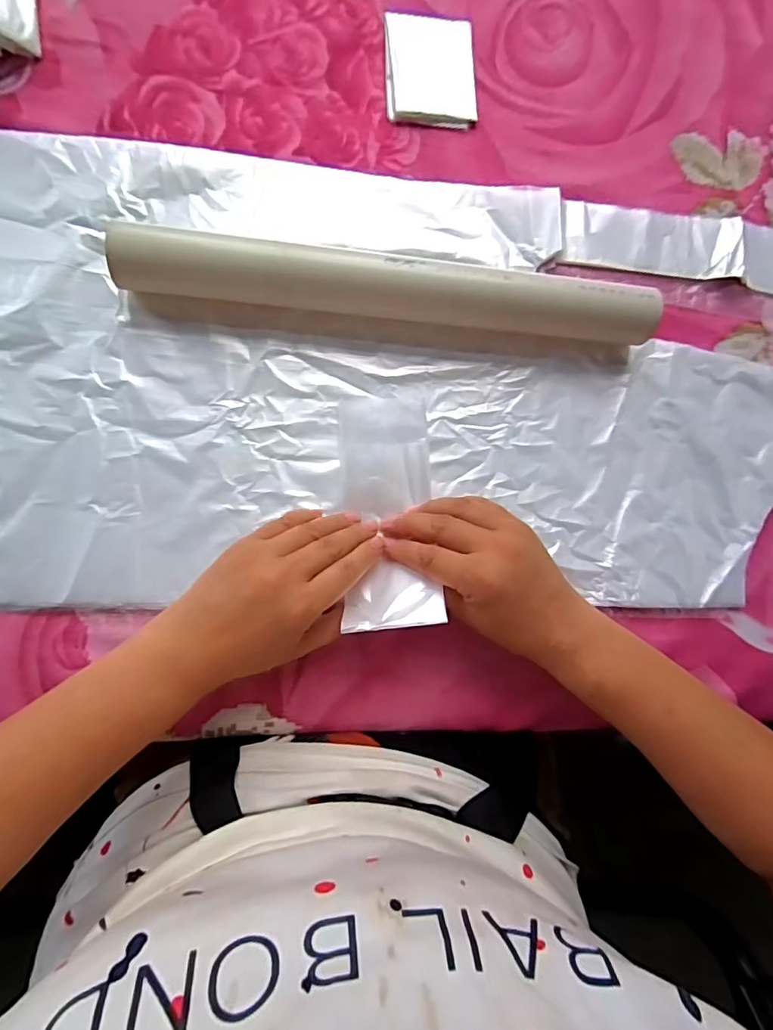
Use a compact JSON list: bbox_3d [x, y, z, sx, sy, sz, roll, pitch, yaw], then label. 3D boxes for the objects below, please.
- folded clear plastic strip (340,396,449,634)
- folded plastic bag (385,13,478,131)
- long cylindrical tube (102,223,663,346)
[{"bbox_3d":[0.002,-0.004,0.331,0.059,0.032,0.156,-1,70,-7],"label":"folded clear plastic strip"},{"bbox_3d":[0.033,-0.333,0.377,0.066,0.008,0.084,-2,86,-7],"label":"folded plastic bag"},{"bbox_3d":[0.007,-0.146,0.336,0.345,0.039,0.036,4,85,-7],"label":"long cylindrical tube"}]

